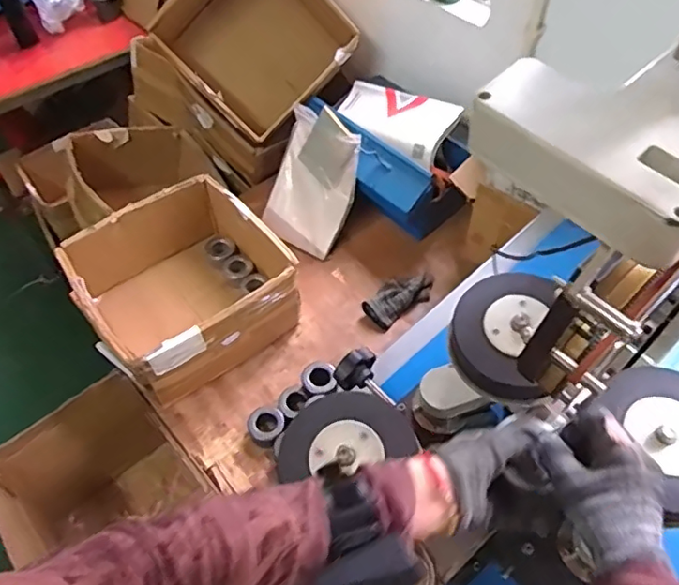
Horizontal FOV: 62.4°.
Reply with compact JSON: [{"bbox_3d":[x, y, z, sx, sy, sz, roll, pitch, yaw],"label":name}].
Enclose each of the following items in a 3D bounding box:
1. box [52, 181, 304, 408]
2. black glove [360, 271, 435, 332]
[{"bbox_3d":[-0.283,-0.007,1.053,0.335,0.183,0.323,-35,60,-23],"label":"box"},{"bbox_3d":[0.123,0.007,1.128,0.157,0.037,0.073,-30,58,-21],"label":"black glove"}]

